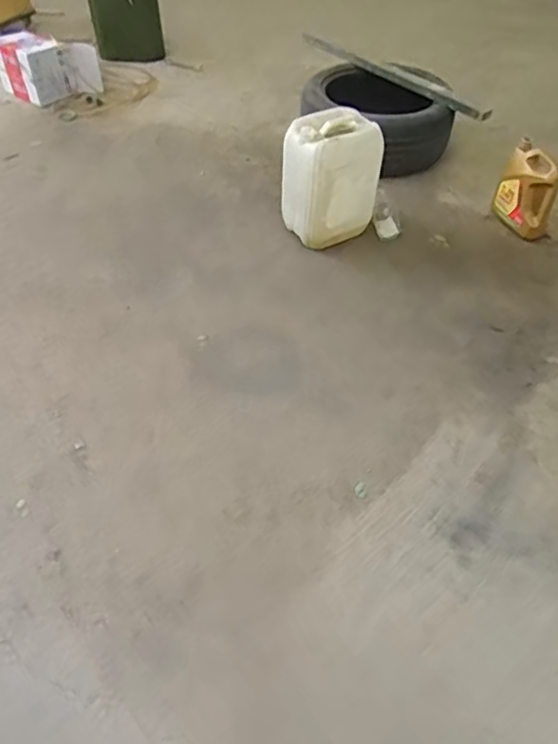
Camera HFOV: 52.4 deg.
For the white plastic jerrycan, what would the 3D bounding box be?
[{"bbox_3d":[0.166,-0.607,1.736,0.283,0.362,0.225,-23,51,-20],"label":"white plastic jerrycan"}]

